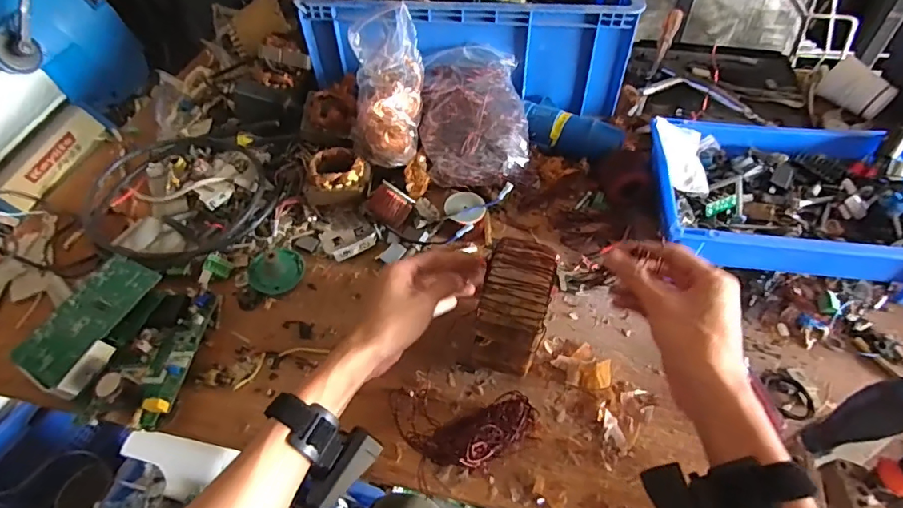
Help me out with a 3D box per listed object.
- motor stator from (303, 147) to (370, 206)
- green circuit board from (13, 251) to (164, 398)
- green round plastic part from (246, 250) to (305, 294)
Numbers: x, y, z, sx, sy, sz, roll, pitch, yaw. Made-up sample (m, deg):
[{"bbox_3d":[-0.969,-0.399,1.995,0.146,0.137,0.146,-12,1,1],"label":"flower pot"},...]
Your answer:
[{"bbox_3d":[-0.153,-0.101,0.675,0.083,0.058,0.078,-4,50,-2],"label":"motor stator"},{"bbox_3d":[-0.400,0.077,0.549,0.090,0.042,0.152,13,52,13],"label":"green circuit board"},{"bbox_3d":[-0.222,0.014,0.608,0.069,0.033,0.060,-6,50,-3],"label":"green round plastic part"}]

